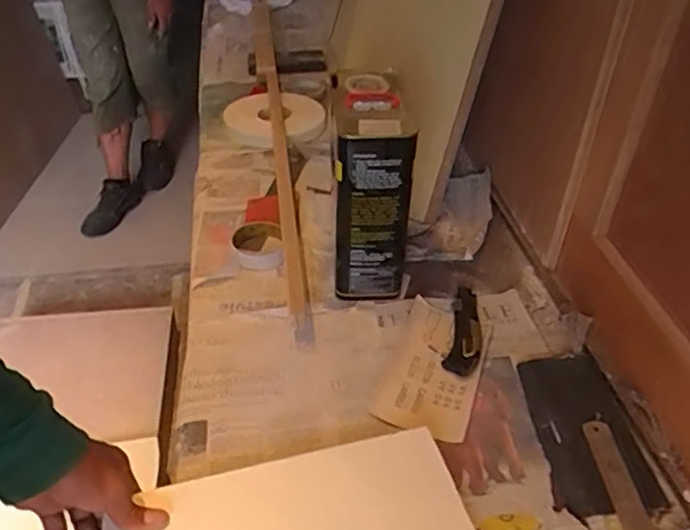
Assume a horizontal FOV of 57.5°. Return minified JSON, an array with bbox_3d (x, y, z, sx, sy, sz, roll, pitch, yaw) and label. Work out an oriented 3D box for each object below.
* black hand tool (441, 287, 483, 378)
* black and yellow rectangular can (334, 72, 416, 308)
[{"bbox_3d":[0.148,0.068,0.761,0.039,0.027,0.151,10,40,11],"label":"black hand tool"},{"bbox_3d":[0.030,-0.092,0.786,0.092,0.236,0.161,1,39,0],"label":"black and yellow rectangular can"}]

